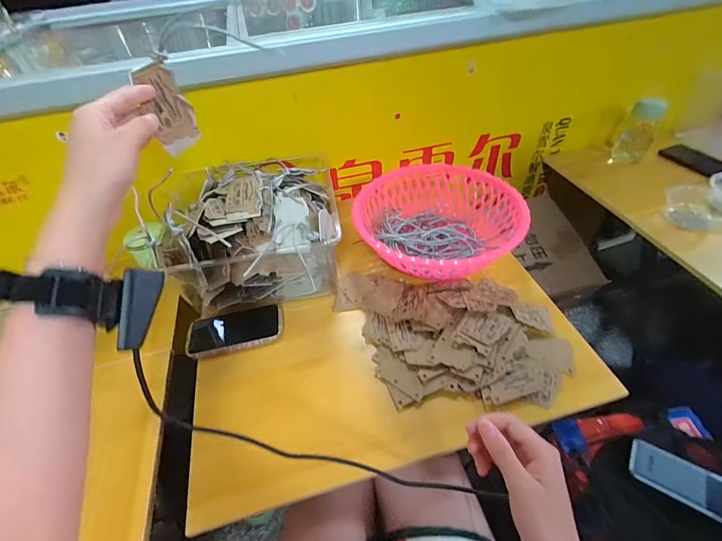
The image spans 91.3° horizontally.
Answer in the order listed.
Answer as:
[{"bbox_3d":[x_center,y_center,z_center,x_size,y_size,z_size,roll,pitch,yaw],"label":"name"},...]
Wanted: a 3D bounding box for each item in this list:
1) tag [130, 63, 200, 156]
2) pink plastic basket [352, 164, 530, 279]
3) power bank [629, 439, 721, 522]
[{"bbox_3d":[-0.210,-0.175,0.385,0.004,0.084,0.056,8,45,25],"label":"tag"},{"bbox_3d":[0.142,-0.096,0.672,0.290,0.083,0.289,-3,45,3],"label":"pink plastic basket"},{"bbox_3d":[0.397,0.255,0.413,0.134,0.013,0.050,26,53,27],"label":"power bank"}]

